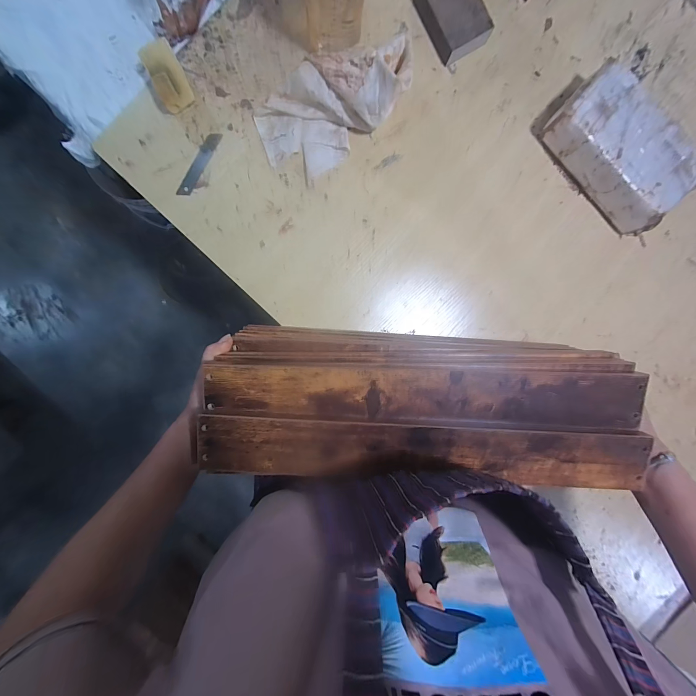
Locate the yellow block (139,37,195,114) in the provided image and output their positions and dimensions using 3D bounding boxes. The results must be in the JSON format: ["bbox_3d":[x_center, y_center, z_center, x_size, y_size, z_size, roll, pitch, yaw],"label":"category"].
[{"bbox_3d":[-0.230,-0.348,0.383,0.039,0.036,0.066,-25,96,-2],"label":"yellow block"}]

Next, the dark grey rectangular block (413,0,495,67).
[{"bbox_3d":[0.147,-0.460,0.409,0.071,0.029,0.102,-31,96,-1],"label":"dark grey rectangular block"}]

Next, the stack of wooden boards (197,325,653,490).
[{"bbox_3d":[0.081,0.062,0.355,0.449,0.121,0.144,2,94,0],"label":"stack of wooden boards"}]

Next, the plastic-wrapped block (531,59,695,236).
[{"bbox_3d":[0.384,-0.282,0.425,0.109,0.065,0.226,-44,96,0],"label":"plastic-wrapped block"}]

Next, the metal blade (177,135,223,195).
[{"bbox_3d":[-0.205,-0.253,0.407,0.018,0.004,0.097,29,92,-6],"label":"metal blade"}]

